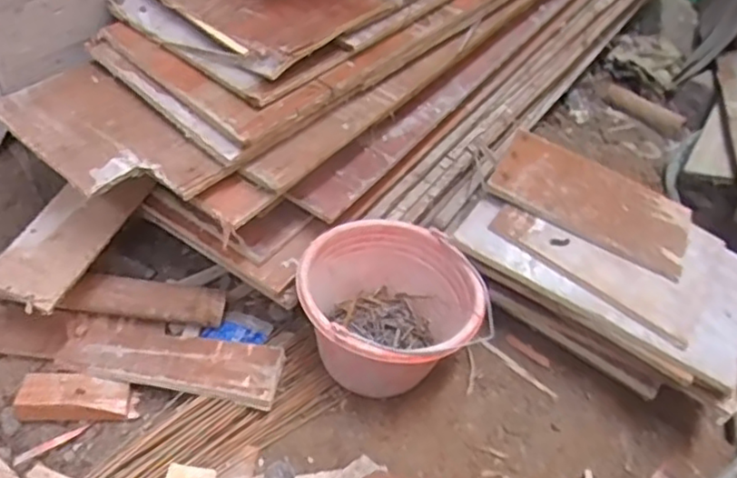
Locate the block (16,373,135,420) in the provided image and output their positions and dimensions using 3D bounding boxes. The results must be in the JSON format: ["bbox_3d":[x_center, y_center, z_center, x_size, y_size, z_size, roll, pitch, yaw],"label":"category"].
[{"bbox_3d":[-0.397,0.212,0.895,0.141,0.034,0.048,0,46,-7],"label":"block"}]

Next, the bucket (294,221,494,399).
[{"bbox_3d":[0.028,0.115,0.948,0.249,0.178,0.239,4,45,-4],"label":"bucket"}]

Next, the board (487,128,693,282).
[{"bbox_3d":[0.355,-0.066,1.047,0.308,0.020,0.195,28,49,10],"label":"board"}]

